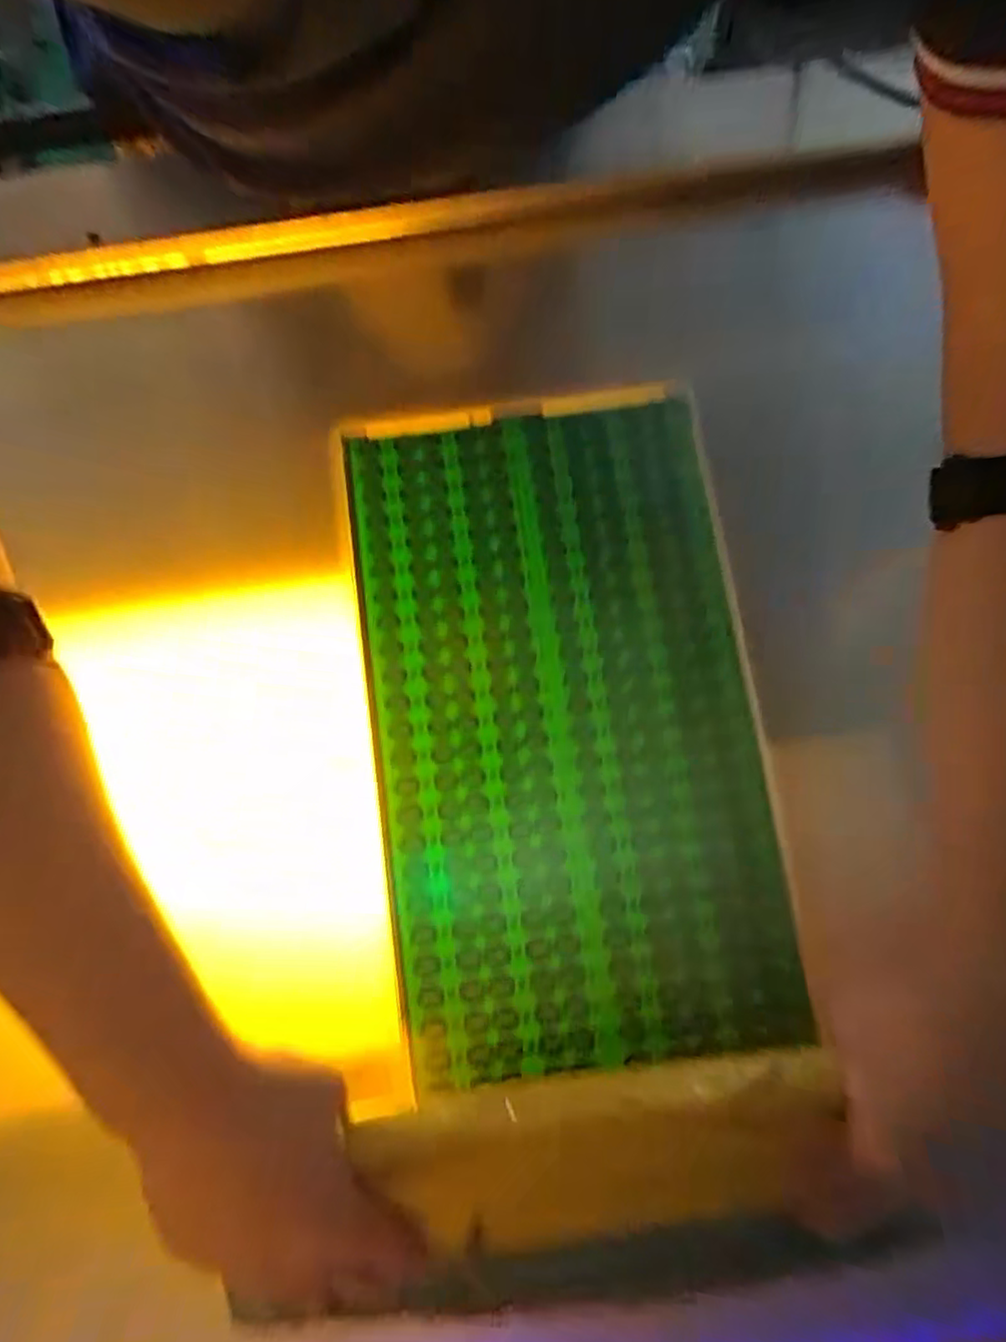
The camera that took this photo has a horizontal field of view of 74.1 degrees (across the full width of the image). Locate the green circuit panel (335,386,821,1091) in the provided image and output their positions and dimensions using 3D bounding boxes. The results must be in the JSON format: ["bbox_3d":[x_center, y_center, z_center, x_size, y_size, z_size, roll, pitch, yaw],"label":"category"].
[{"bbox_3d":[0.035,0.023,0.419,0.240,0.010,0.409,-8,80,-2],"label":"green circuit panel"}]

